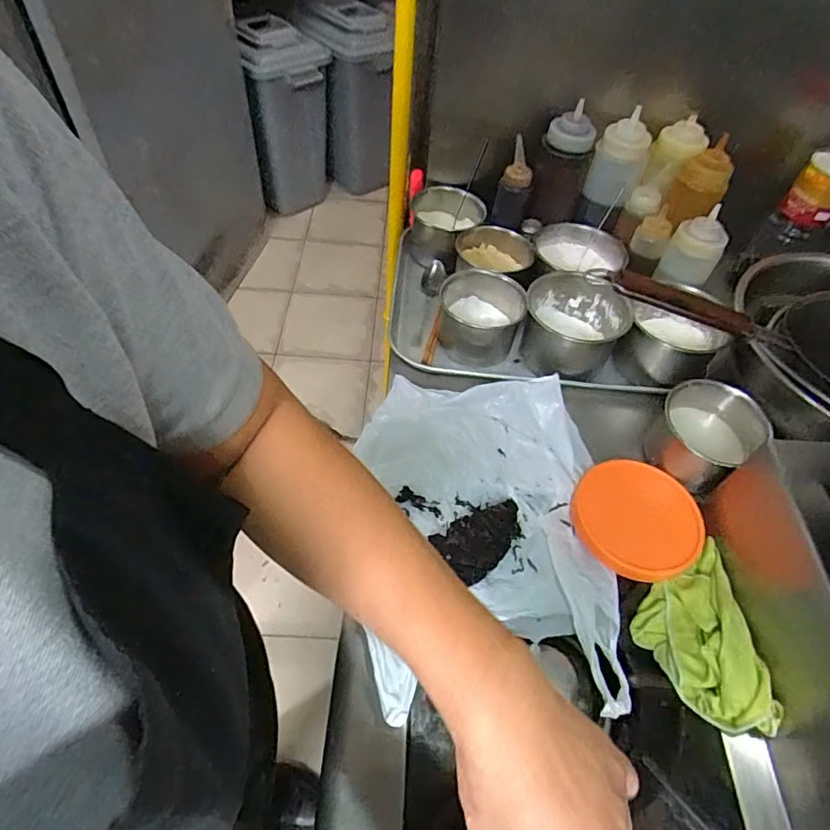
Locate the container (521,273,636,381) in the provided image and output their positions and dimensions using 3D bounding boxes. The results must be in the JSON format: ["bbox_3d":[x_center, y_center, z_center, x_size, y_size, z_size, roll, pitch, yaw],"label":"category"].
[{"bbox_3d":[0.216,-0.112,0.744,0.142,0.103,0.124,23,54,12],"label":"container"}]

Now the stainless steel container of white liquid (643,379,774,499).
[{"bbox_3d":[0.346,0.026,0.651,0.107,0.081,0.114,2,54,-3],"label":"stainless steel container of white liquid"}]

